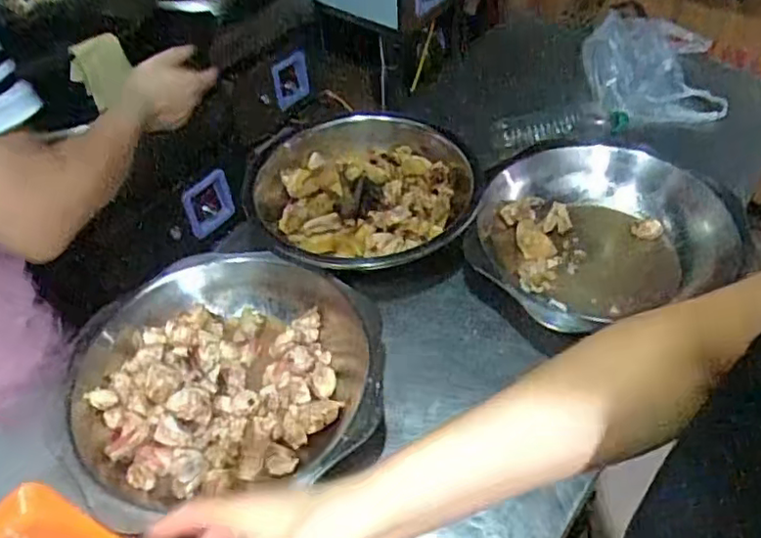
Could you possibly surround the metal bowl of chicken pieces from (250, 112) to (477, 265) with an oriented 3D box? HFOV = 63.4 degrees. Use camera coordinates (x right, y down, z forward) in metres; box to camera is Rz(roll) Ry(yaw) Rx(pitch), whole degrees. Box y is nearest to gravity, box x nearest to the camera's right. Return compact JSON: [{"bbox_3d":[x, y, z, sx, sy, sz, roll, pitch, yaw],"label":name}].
[{"bbox_3d":[-0.024,-0.105,0.891,0.301,0.099,0.316,-2,48,3],"label":"metal bowl of chicken pieces"}]

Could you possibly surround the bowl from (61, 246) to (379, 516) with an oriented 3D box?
[{"bbox_3d":[-0.176,0.129,0.706,0.353,0.090,0.318,-12,48,-6],"label":"bowl"}]

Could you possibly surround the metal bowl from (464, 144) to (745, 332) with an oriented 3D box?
[{"bbox_3d":[0.277,-0.048,0.832,0.346,0.079,0.283,-20,49,-13],"label":"metal bowl"}]

